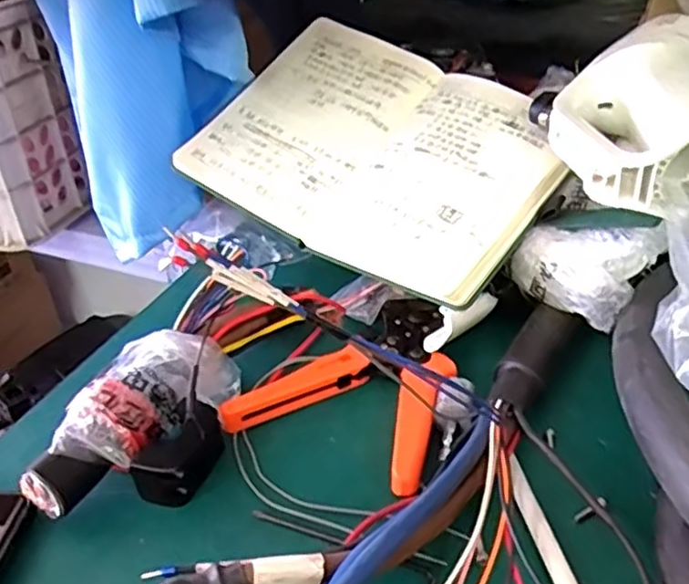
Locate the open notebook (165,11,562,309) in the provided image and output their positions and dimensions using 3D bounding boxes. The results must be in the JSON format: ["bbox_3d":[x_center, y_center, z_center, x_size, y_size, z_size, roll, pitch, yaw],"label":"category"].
[{"bbox_3d":[0.028,-0.119,0.544,0.283,0.022,0.208,29,67,29],"label":"open notebook"}]

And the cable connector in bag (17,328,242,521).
[{"bbox_3d":[-0.120,0.075,0.398,0.066,0.053,0.143,16,41,26],"label":"cable connector in bag"}]

